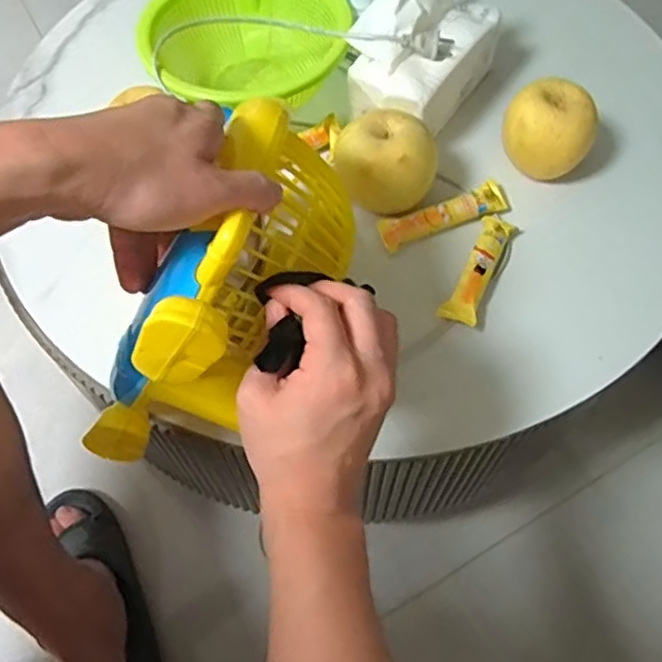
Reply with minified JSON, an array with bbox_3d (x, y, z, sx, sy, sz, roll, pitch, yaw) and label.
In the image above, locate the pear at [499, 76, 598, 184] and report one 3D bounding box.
[{"bbox_3d":[0.218,-0.198,0.662,0.090,0.083,0.081,22,64,12],"label":"pear"}]

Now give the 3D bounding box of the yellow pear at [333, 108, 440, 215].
[{"bbox_3d":[0.053,-0.156,0.634,0.086,0.089,0.087,-27,65,-13],"label":"yellow pear"}]

